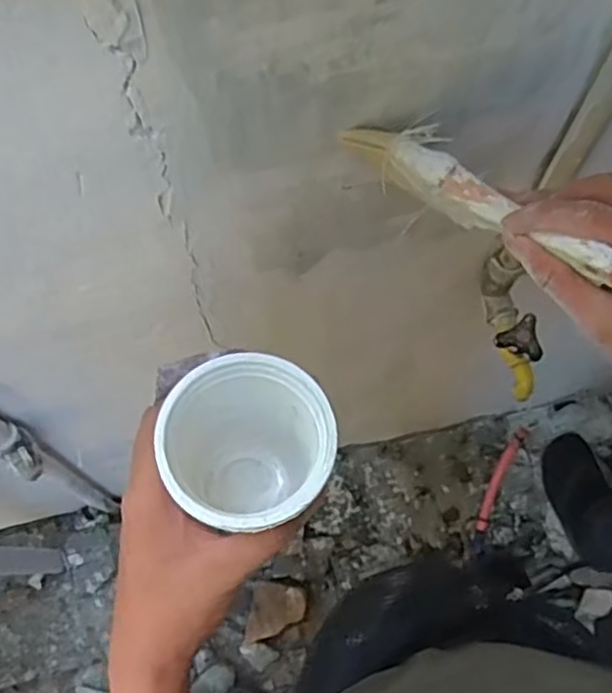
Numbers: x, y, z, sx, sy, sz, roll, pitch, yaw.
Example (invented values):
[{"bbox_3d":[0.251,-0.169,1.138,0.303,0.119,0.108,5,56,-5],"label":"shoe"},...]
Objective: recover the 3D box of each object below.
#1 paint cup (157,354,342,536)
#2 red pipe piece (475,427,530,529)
[{"bbox_3d":[-0.033,0.070,0.423,0.088,0.133,0.085,1,67,-3],"label":"paint cup"},{"bbox_3d":[0.366,0.248,1.372,0.028,0.030,0.208,24,96,9],"label":"red pipe piece"}]

